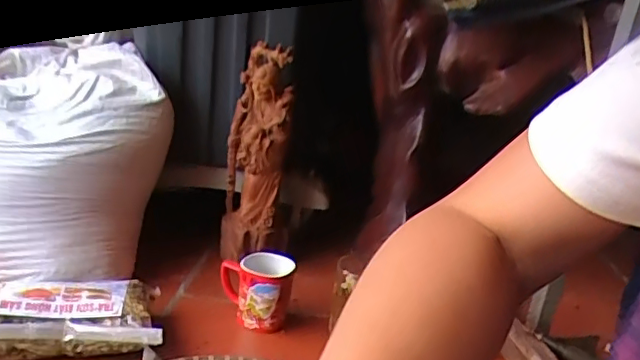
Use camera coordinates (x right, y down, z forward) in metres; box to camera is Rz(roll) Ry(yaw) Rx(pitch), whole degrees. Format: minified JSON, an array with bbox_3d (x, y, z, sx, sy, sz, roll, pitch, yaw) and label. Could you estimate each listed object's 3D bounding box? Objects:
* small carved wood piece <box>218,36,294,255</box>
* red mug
[{"bbox_3d":[-0.104,-0.027,0.938,0.097,0.371,0.092,2,16,-11],"label":"small carved wood piece"},{"bbox_3d":[-0.091,0.158,0.822,0.104,0.094,0.081,5,16,-1],"label":"red mug"}]

